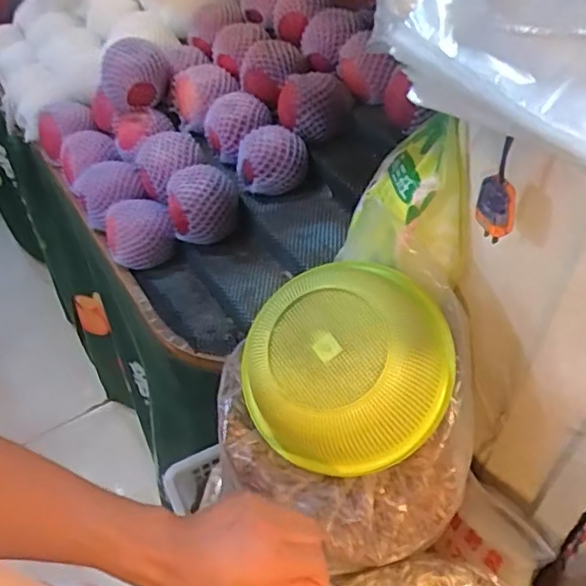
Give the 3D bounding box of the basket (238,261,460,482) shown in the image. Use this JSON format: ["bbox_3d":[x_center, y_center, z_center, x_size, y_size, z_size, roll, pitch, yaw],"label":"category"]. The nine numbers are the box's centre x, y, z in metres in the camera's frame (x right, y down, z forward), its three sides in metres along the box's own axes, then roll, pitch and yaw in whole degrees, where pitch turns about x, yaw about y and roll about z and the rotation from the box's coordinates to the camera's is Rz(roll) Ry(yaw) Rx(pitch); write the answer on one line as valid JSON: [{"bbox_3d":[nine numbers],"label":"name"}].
[{"bbox_3d":[0.046,0.073,0.585,0.203,0.074,0.182,-30,70,4],"label":"basket"}]

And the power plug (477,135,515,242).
[{"bbox_3d":[0.169,-0.082,0.507,0.032,0.095,0.021,14,49,14],"label":"power plug"}]

